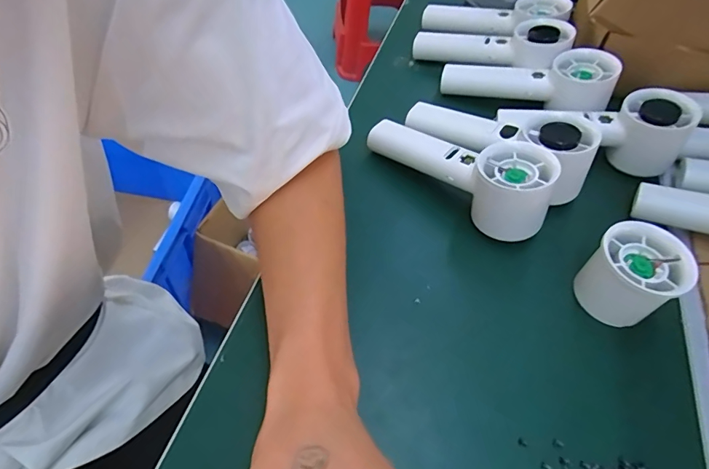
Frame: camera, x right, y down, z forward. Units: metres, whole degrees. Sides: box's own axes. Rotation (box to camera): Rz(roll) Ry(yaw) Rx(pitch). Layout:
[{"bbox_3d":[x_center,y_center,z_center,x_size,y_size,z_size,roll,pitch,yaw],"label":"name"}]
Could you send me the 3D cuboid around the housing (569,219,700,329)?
[{"bbox_3d":[0.188,0.029,0.298,0.054,0.051,0.055,-25,57,-21],"label":"housing"}]

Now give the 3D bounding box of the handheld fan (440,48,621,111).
[{"bbox_3d":[0.168,-0.157,0.429,0.153,0.054,0.053,23,54,16],"label":"handheld fan"}]

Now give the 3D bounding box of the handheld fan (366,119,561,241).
[{"bbox_3d":[0.074,-0.049,0.351,0.161,0.066,0.069,29,56,19],"label":"handheld fan"}]

